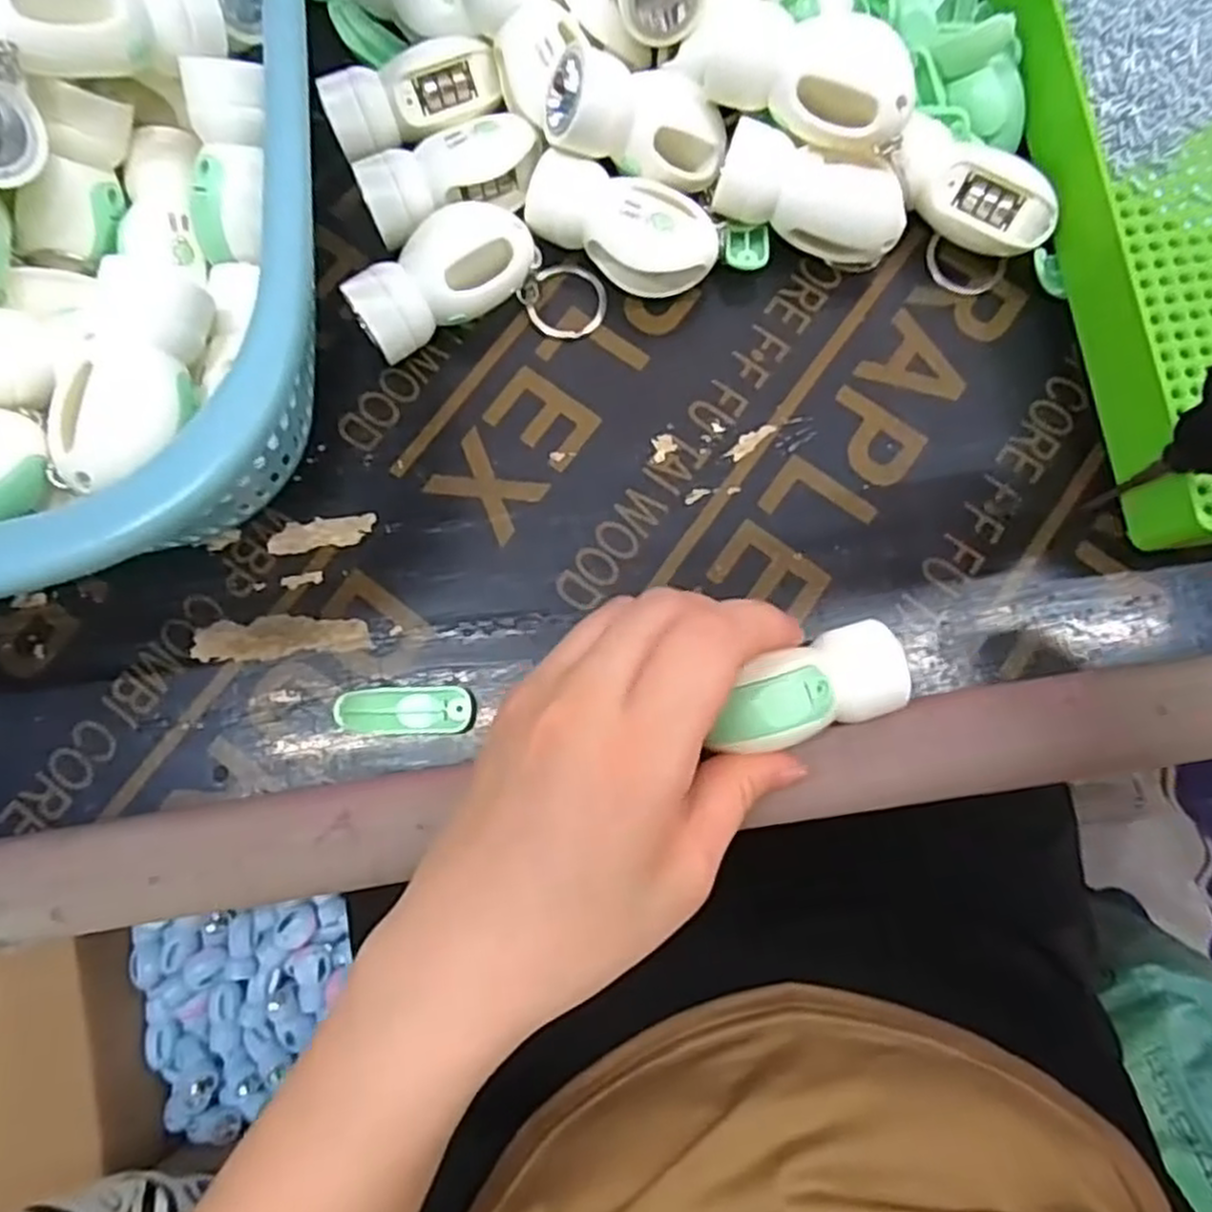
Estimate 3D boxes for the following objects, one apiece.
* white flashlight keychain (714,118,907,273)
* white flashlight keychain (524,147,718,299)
[{"bbox_3d":[0.071,-0.141,0.269,0.065,0.025,0.026,17,79,-10],"label":"white flashlight keychain"},{"bbox_3d":[0.006,-0.135,0.270,0.066,0.024,0.028,24,80,5],"label":"white flashlight keychain"}]

